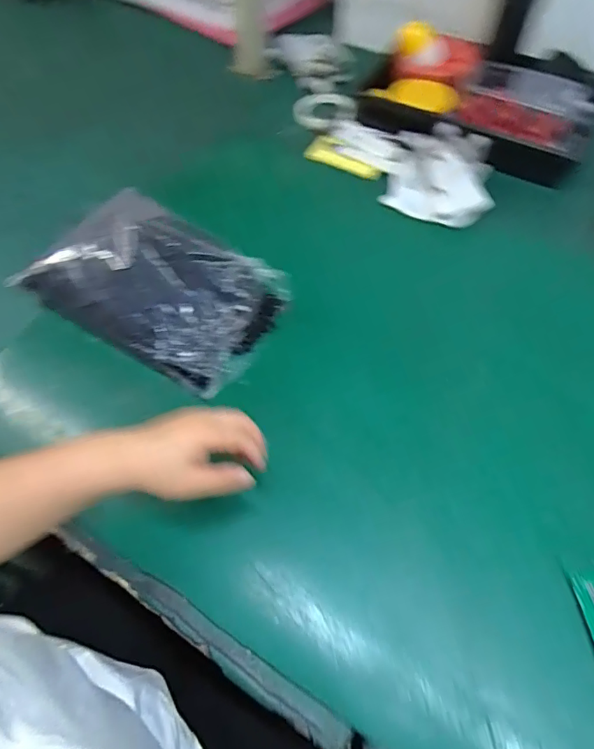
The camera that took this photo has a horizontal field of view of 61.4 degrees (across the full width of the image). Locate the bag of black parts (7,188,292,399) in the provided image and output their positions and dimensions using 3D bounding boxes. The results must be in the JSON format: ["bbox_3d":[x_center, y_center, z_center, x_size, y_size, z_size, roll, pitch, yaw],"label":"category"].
[{"bbox_3d":[-0.170,-0.115,0.612,0.290,0.078,0.177,29,64,17],"label":"bag of black parts"}]

